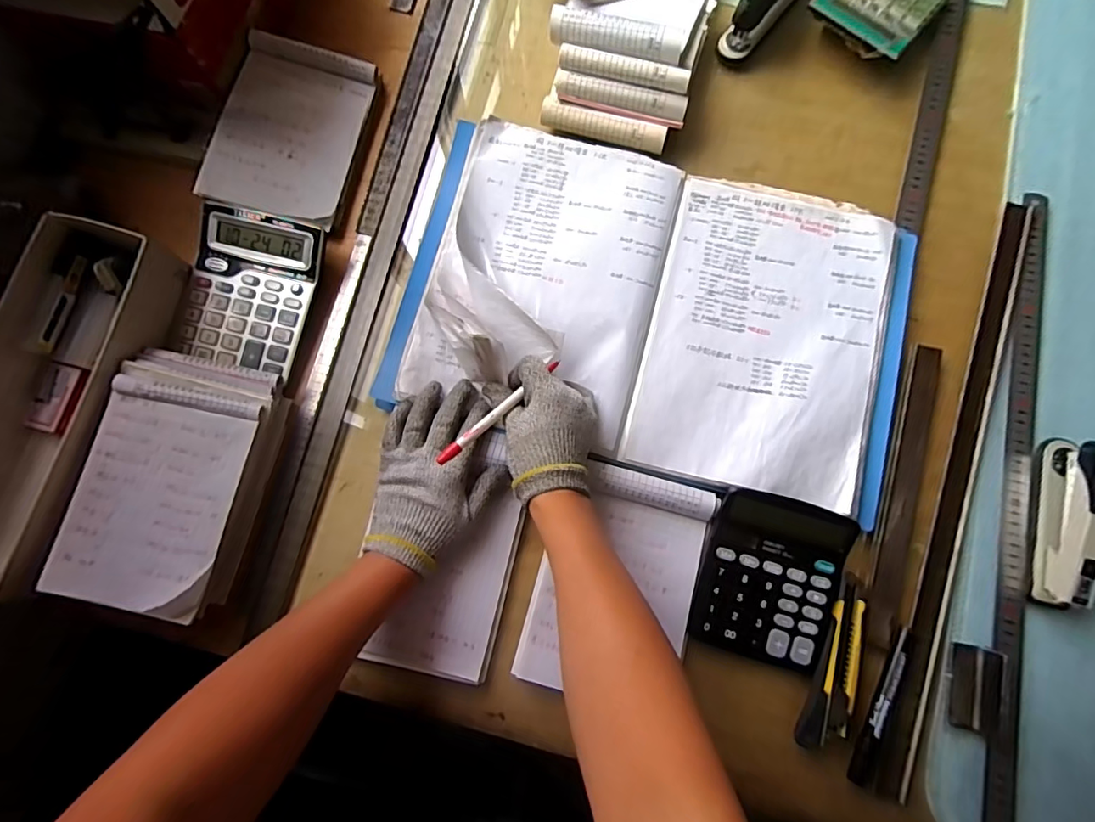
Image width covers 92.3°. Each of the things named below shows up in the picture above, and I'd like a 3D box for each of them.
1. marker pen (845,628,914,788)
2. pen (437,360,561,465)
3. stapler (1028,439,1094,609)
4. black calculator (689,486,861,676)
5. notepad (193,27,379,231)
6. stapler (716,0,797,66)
[{"bbox_3d":[0.291,0.255,0.457,0.016,0.011,0.136,27,79,5],"label":"marker pen"},{"bbox_3d":[-0.037,-0.003,0.453,0.008,0.012,0.135,44,70,8],"label":"pen"},{"bbox_3d":[0.463,0.096,0.460,0.030,0.062,0.149,12,78,3],"label":"stapler"},{"bbox_3d":[0.198,0.148,0.466,0.117,0.032,0.140,14,79,3],"label":"black calculator"},{"bbox_3d":[-0.271,-0.297,0.554,0.139,0.019,0.193,16,78,-9],"label":"notepad"},{"bbox_3d":[0.247,-0.452,0.576,0.032,0.056,0.140,42,81,8],"label":"stapler"}]

